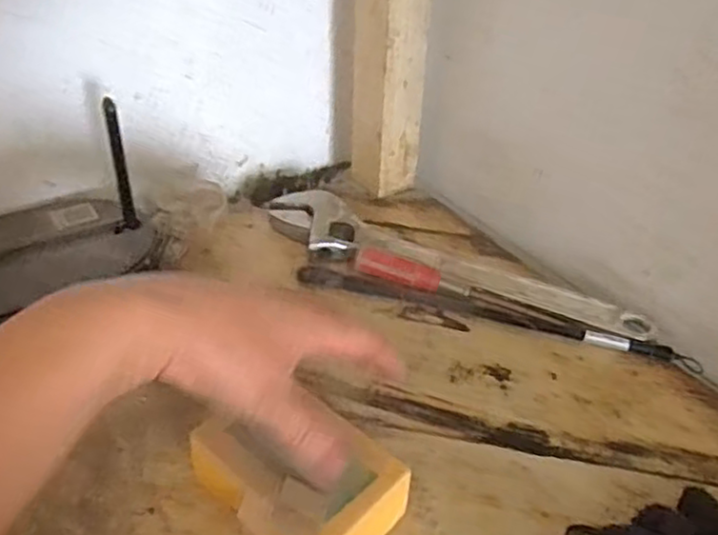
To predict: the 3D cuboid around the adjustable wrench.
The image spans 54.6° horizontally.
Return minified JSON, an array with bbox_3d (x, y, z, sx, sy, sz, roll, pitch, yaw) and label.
[{"bbox_3d":[0.061,0.001,0.502,0.290,0.013,0.058,22,42,20],"label":"adjustable wrench"}]

